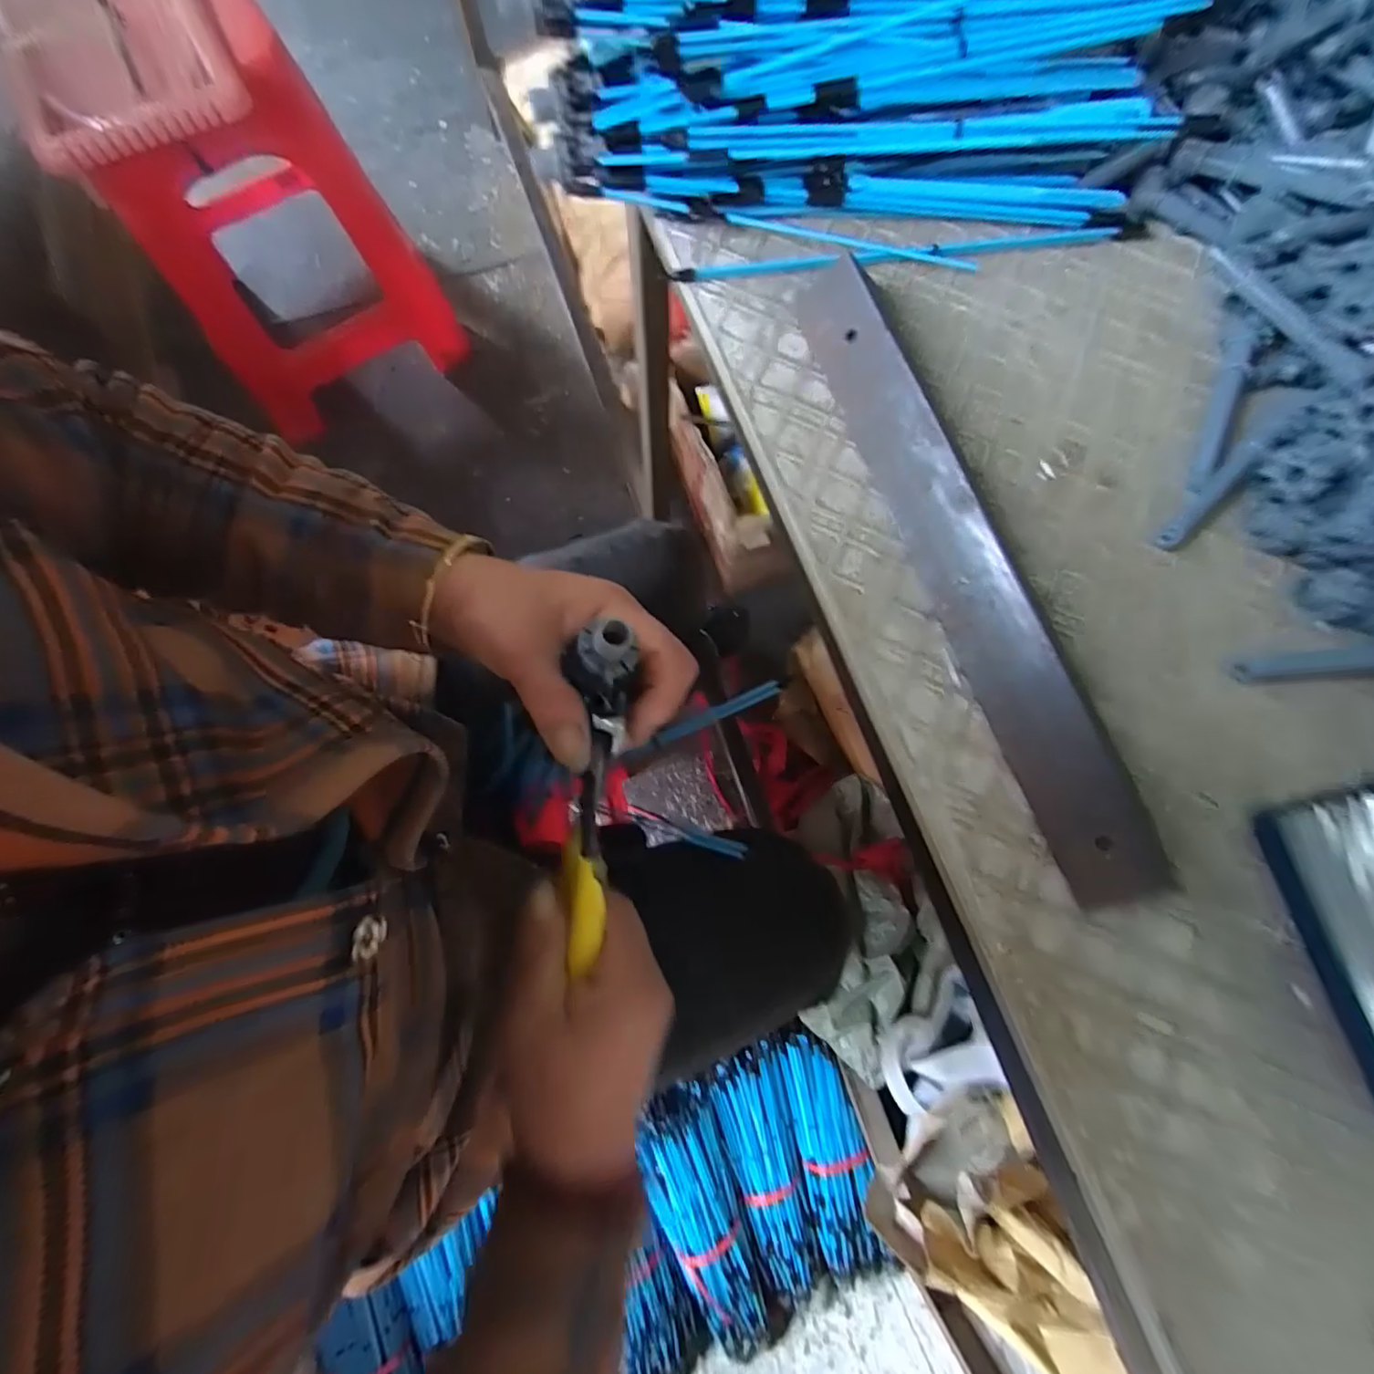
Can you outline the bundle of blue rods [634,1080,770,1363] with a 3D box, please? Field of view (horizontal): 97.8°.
[{"bbox_3d":[0.019,0.720,0.805,0.106,0.072,0.327,-15,79,-4],"label":"bundle of blue rods"}]

